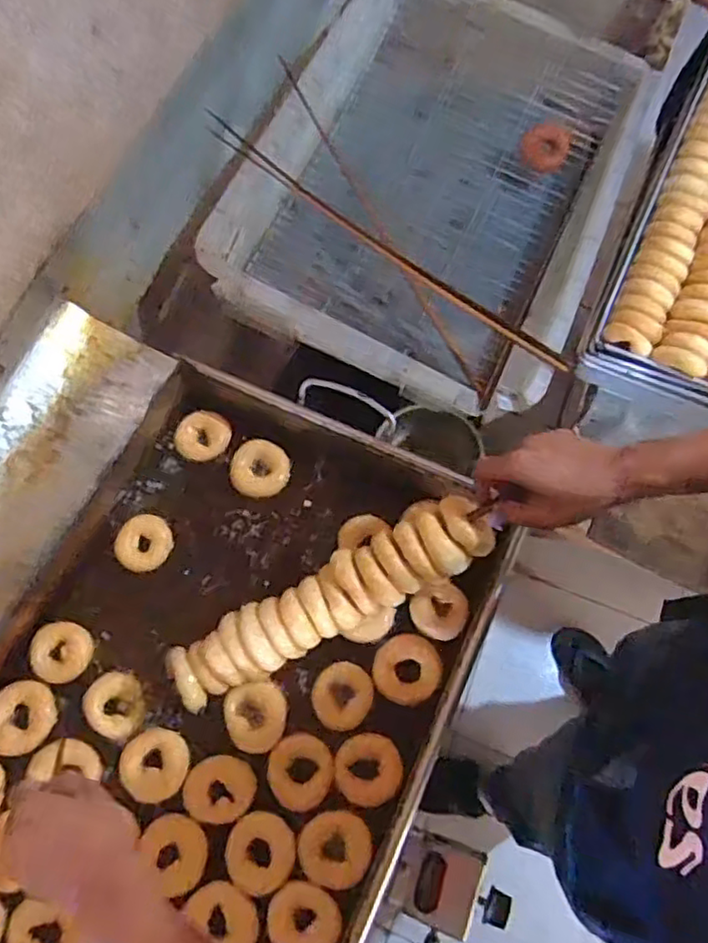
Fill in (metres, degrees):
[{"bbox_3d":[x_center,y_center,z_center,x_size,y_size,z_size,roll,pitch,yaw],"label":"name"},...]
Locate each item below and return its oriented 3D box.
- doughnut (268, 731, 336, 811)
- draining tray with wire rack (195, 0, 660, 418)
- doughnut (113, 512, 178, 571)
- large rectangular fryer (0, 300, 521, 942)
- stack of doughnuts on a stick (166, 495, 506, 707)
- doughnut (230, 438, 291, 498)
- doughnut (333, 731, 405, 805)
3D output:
[{"bbox_3d":[-0.059,0.322,0.715,0.070,0.017,0.073,0,67,1],"label":"doughnut"},{"bbox_3d":[0.130,-0.438,0.979,0.489,0.124,0.664,20,69,9],"label":"draining tray with wire rack"},{"bbox_3d":[-0.257,0.087,0.814,0.066,0.015,0.068,0,67,1],"label":"doughnut"},{"bbox_3d":[-0.246,0.272,0.688,0.569,0.143,0.874,24,69,7],"label":"large rectangular fryer"},{"bbox_3d":[-0.032,0.148,0.739,0.382,0.068,0.083,-31,71,13],"label":"stack of doughnuts on a stick"},{"bbox_3d":[-0.120,-0.004,0.850,0.077,0.017,0.070,0,67,1],"label":"doughnut"},{"bbox_3d":[0.017,0.329,0.733,0.075,0.020,0.071,0,67,1],"label":"doughnut"}]

